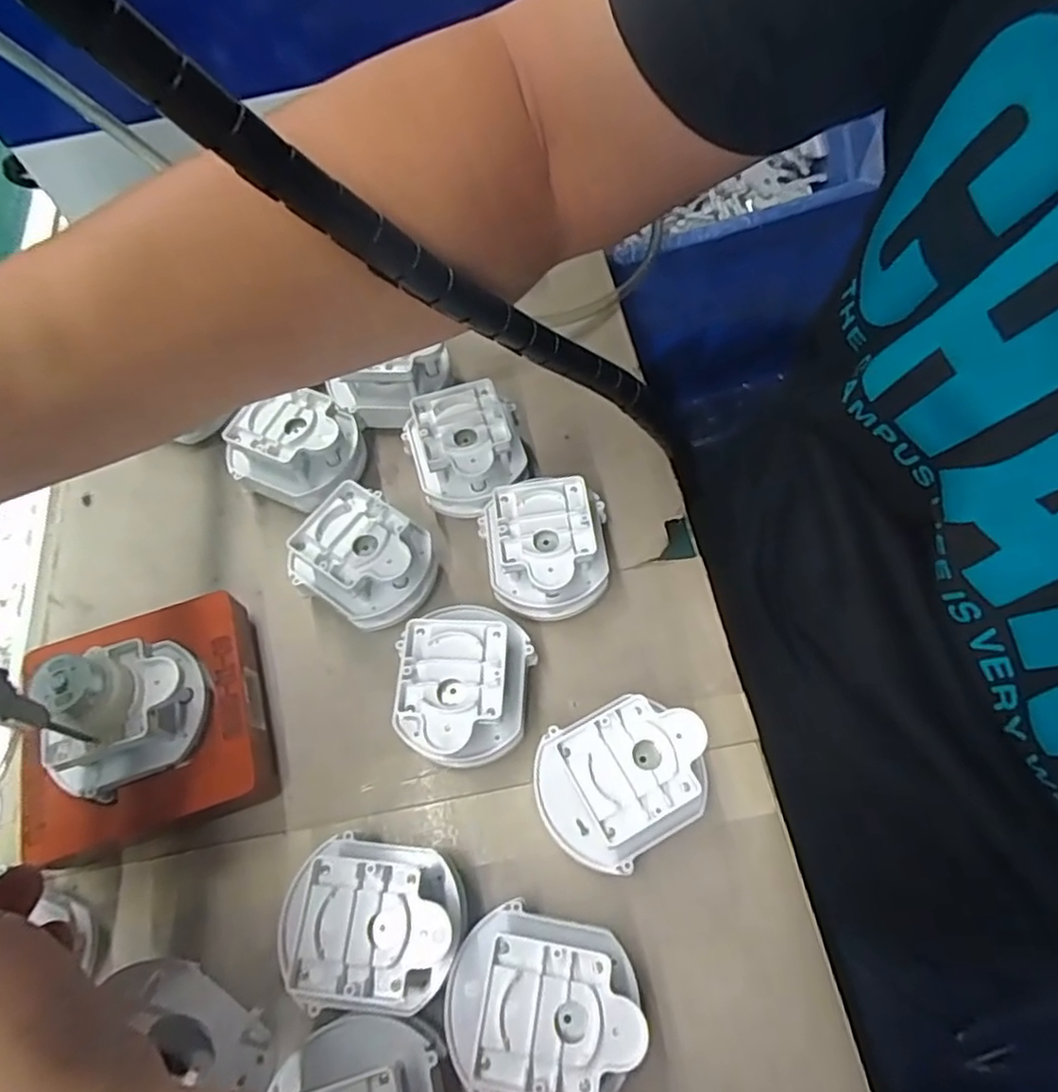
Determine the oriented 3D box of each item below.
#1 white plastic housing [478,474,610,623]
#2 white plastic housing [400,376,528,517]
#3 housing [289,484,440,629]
[{"bbox_3d":[0.010,0.003,0.334,0.059,0.049,0.062,-14,64,-3],"label":"white plastic housing"},{"bbox_3d":[-0.033,-0.050,0.364,0.060,0.049,0.064,-2,64,3],"label":"white plastic housing"},{"bbox_3d":[-0.079,0.008,0.338,0.063,0.049,0.060,31,70,17],"label":"housing"}]

